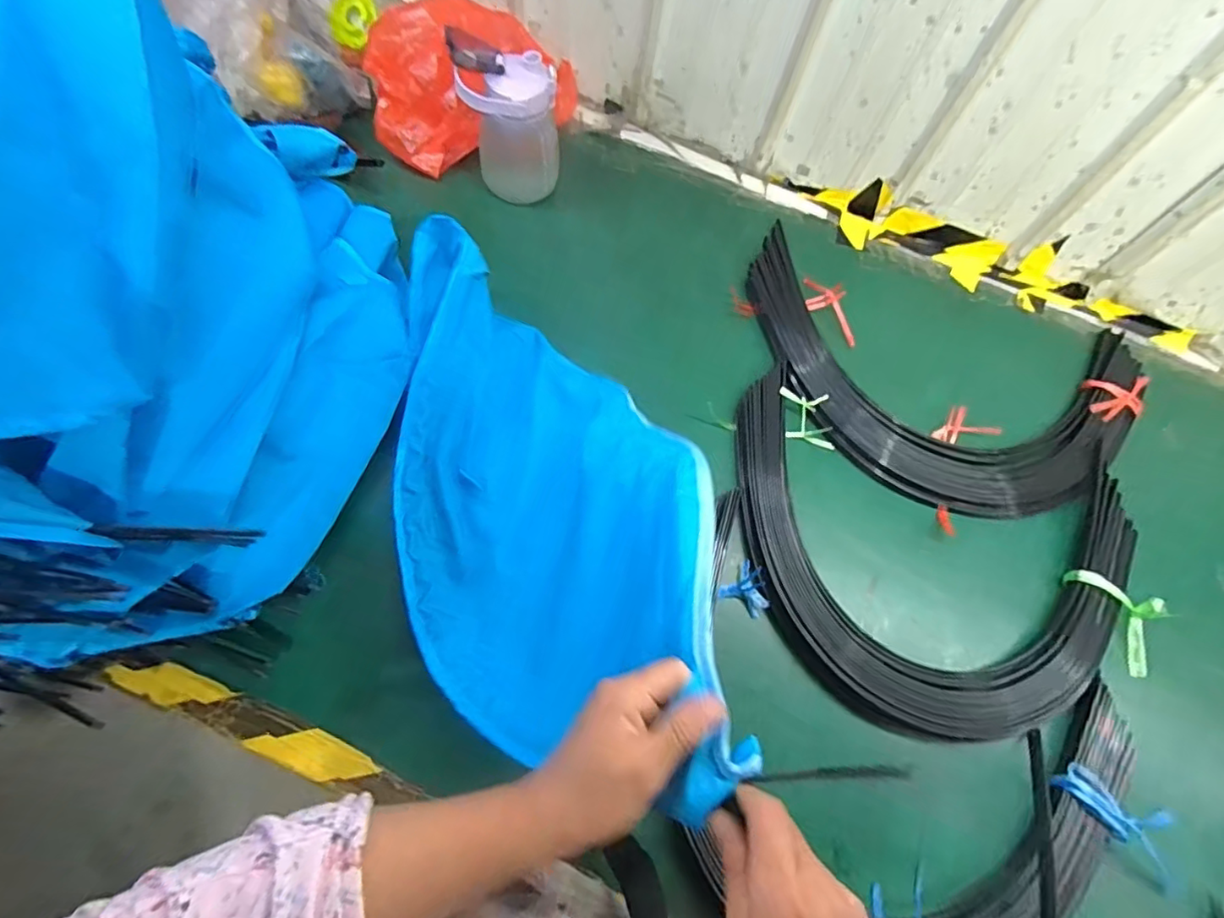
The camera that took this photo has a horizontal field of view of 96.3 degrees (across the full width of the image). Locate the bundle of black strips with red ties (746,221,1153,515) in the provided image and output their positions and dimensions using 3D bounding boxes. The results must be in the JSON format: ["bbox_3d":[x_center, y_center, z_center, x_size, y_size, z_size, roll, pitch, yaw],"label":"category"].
[{"bbox_3d":[0.458,-0.120,0.796,0.579,0.031,0.363,20,67,7],"label":"bundle of black strips with red ties"}]

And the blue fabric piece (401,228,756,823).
[{"bbox_3d":[-0.078,-0.004,0.529,0.316,0.235,0.532,2,66,-1],"label":"blue fabric piece"}]

